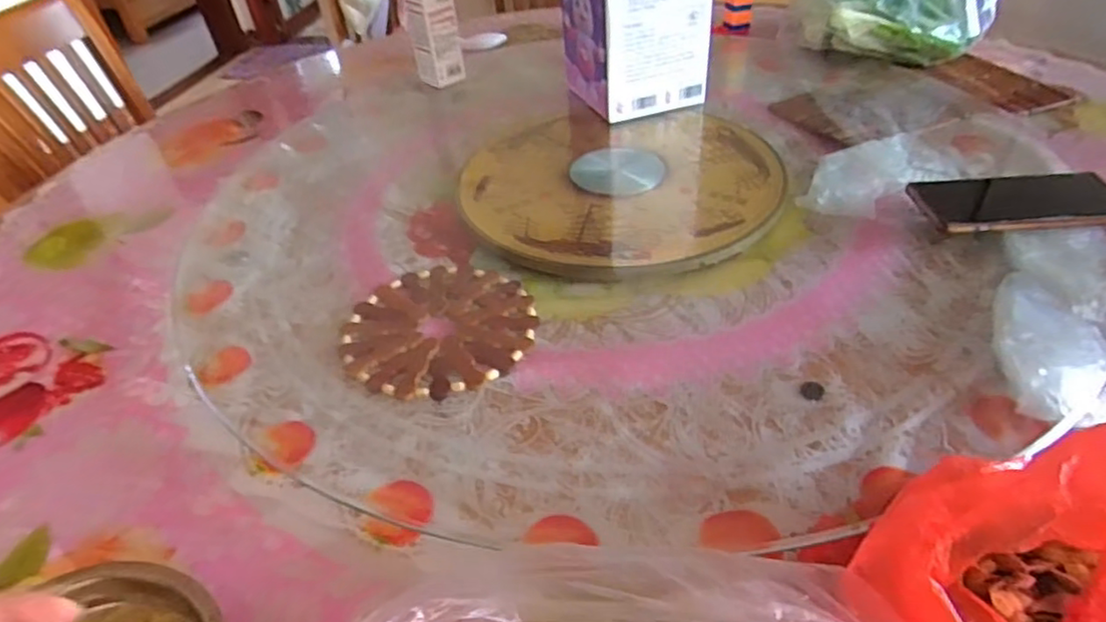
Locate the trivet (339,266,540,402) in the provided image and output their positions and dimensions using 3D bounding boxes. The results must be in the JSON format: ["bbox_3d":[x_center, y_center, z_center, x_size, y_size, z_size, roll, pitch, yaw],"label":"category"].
[{"bbox_3d":[-0.093,0.014,0.532,0.156,0.012,0.153,-4,41,3],"label":"trivet"}]

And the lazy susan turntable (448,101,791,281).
[{"bbox_3d":[0.071,-0.138,0.660,0.320,0.017,0.302,-9,41,-3],"label":"lazy susan turntable"}]

